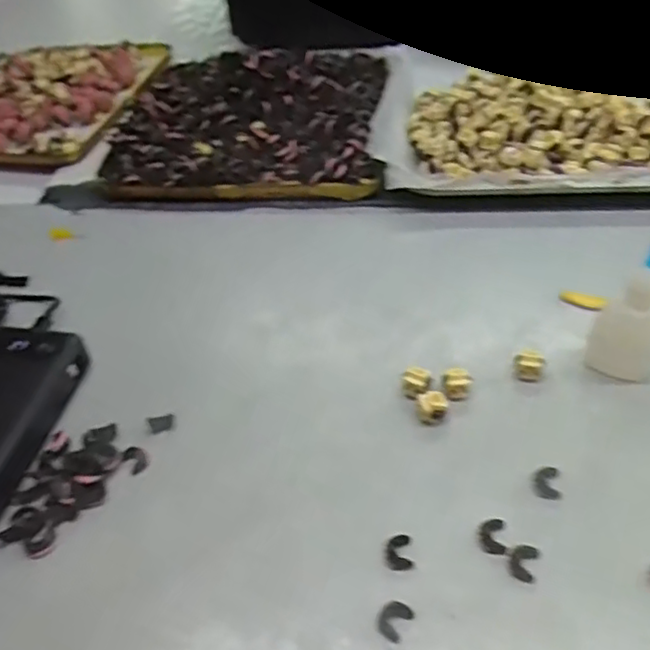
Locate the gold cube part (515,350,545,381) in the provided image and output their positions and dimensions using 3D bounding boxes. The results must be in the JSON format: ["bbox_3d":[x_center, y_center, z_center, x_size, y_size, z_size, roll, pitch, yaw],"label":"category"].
[{"bbox_3d":[0.118,0.024,0.380,0.015,0.011,0.015,14,49,18],"label":"gold cube part"}]

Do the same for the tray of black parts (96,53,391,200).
[{"bbox_3d":[-0.066,-0.187,0.596,0.231,0.032,0.218,0,44,7],"label":"tray of black parts"}]

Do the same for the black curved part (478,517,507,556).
[{"bbox_3d":[0.079,0.099,0.312,0.012,0.004,0.018,4,46,9],"label":"black curved part"}]

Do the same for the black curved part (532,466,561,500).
[{"bbox_3d":[0.111,0.078,0.331,0.013,0.004,0.017,3,46,8],"label":"black curved part"}]

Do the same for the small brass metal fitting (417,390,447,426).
[{"bbox_3d":[0.059,0.046,0.364,0.016,0.013,0.015,-3,46,3],"label":"small brass metal fitting"}]

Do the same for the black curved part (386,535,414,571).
[{"bbox_3d":[0.035,0.106,0.309,0.012,0.004,0.017,-4,46,2],"label":"black curved part"}]

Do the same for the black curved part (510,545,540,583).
[{"bbox_3d":[0.091,0.108,0.302,0.012,0.004,0.017,15,49,20],"label":"black curved part"}]

